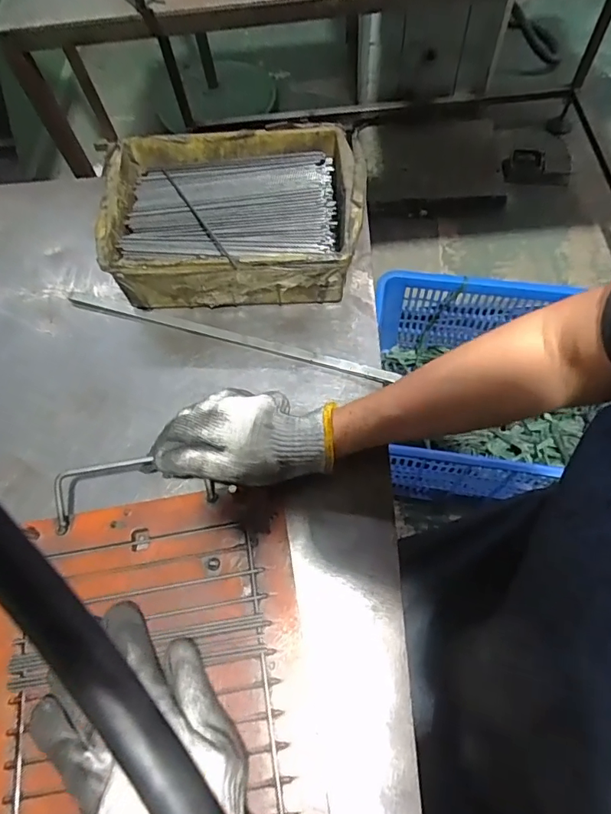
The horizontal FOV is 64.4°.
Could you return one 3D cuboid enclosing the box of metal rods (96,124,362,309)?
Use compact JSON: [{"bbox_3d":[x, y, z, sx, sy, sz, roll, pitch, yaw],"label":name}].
[{"bbox_3d":[-0.073,-0.196,0.513,0.247,0.077,0.177,-2,66,3],"label":"box of metal rods"}]

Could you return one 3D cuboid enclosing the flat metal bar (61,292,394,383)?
[{"bbox_3d":[-0.085,-0.072,0.498,0.355,0.007,0.013,15,68,10],"label":"flat metal bar"}]

